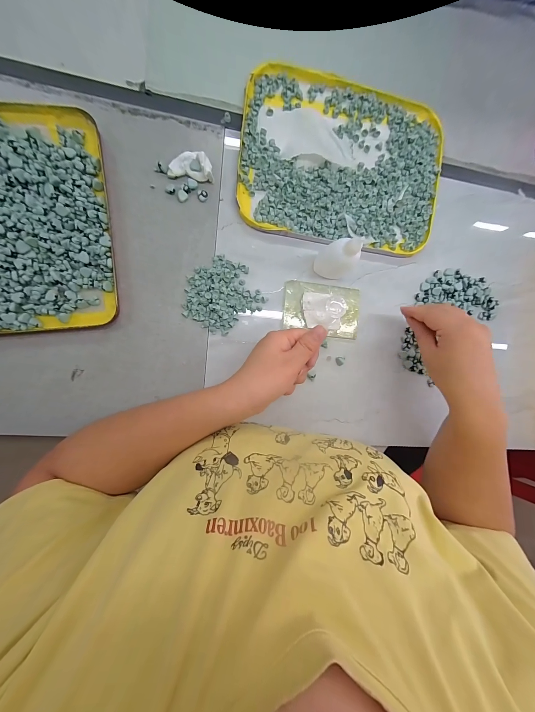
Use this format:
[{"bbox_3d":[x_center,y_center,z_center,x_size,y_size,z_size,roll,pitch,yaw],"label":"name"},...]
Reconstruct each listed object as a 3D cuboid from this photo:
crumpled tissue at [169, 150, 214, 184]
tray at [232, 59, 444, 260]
[{"bbox_3d":[-0.090,-0.230,0.304,0.050,0.019,0.026,11,91,-11],"label":"crumpled tissue"},{"bbox_3d":[0.102,-0.254,0.340,0.269,0.024,0.203,5,92,-11],"label":"tray"}]

